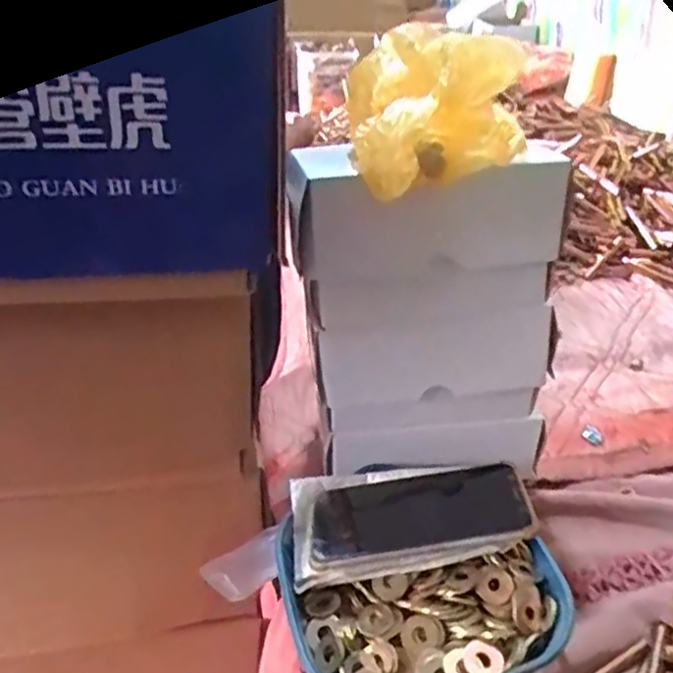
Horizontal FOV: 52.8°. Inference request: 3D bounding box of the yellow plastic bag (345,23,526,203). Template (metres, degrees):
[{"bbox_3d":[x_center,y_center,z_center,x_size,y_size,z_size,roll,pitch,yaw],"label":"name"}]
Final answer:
[{"bbox_3d":[0.062,-0.153,0.442,0.113,0.068,0.147,-3,33,-1],"label":"yellow plastic bag"}]

